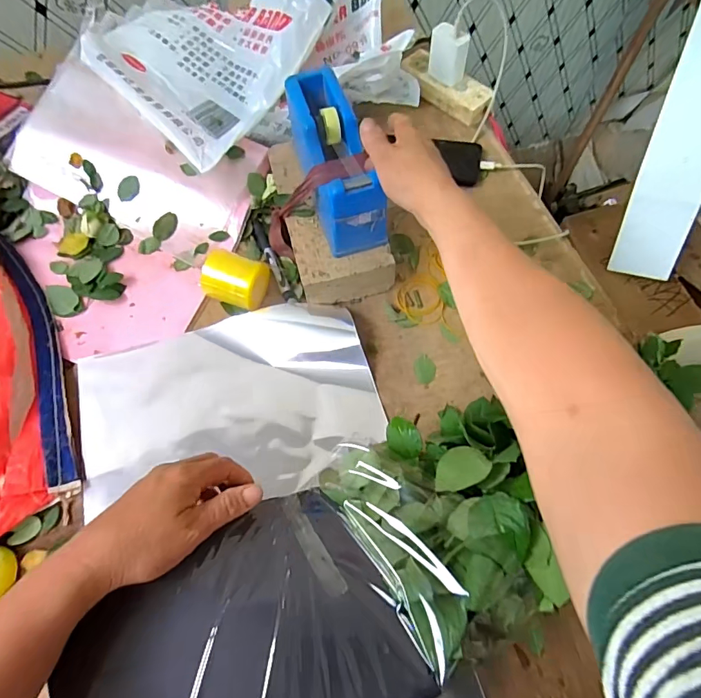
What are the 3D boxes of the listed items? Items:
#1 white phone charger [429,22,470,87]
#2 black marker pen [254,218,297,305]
[{"bbox_3d":[0.141,-0.425,0.624,0.054,0.066,0.026,38,71,16],"label":"white phone charger"},{"bbox_3d":[-0.100,-0.113,0.556,0.015,0.013,0.133,-22,68,-10],"label":"black marker pen"}]

